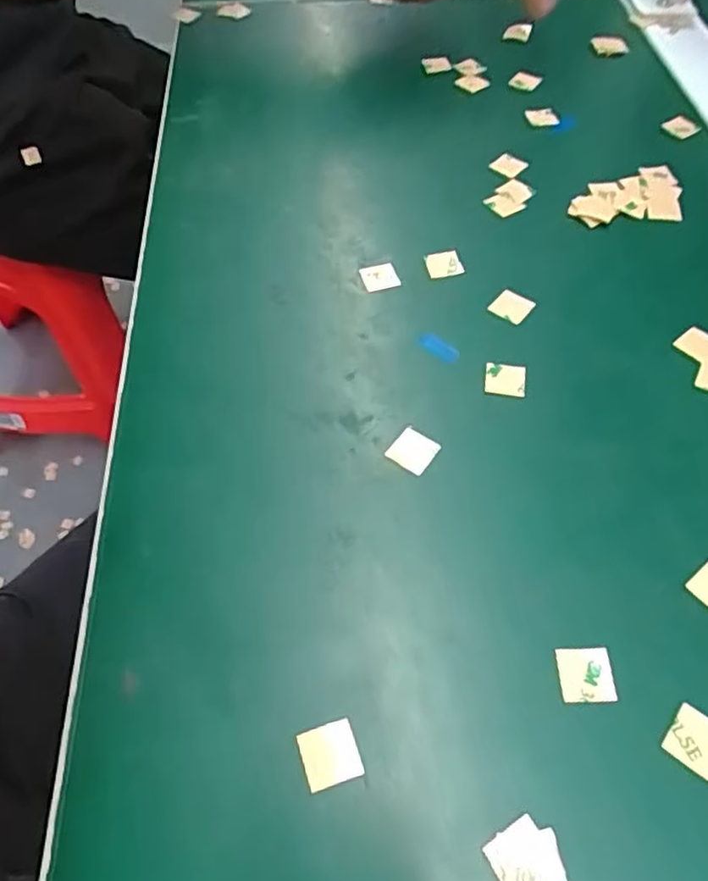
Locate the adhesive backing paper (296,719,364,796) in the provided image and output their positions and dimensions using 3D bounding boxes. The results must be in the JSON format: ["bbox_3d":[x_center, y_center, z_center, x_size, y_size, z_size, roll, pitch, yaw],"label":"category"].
[{"bbox_3d":[-0.007,0.088,0.185,0.015,0.004,0.015,-17,58,-8],"label":"adhesive backing paper"}]

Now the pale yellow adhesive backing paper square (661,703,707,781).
[{"bbox_3d":[0.097,0.085,0.185,0.015,0.004,0.016,34,63,22],"label":"pale yellow adhesive backing paper square"}]

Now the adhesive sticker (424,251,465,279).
[{"bbox_3d":[0.041,-0.079,0.300,0.017,0.004,0.015,-7,64,-12],"label":"adhesive sticker"}]

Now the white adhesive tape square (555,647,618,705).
[{"bbox_3d":[0.069,0.070,0.196,0.016,0.004,0.016,-3,57,2],"label":"white adhesive tape square"}]

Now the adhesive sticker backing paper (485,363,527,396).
[{"bbox_3d":[0.060,-0.025,0.260,0.015,0.004,0.015,6,56,6],"label":"adhesive sticker backing paper"}]

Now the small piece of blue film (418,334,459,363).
[{"bbox_3d":[0.035,-0.038,0.272,0.018,0.004,0.009,34,62,21],"label":"small piece of blue film"}]

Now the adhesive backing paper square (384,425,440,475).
[{"bbox_3d":[0.022,0.004,0.241,0.015,0.004,0.016,32,62,22],"label":"adhesive backing paper square"}]

